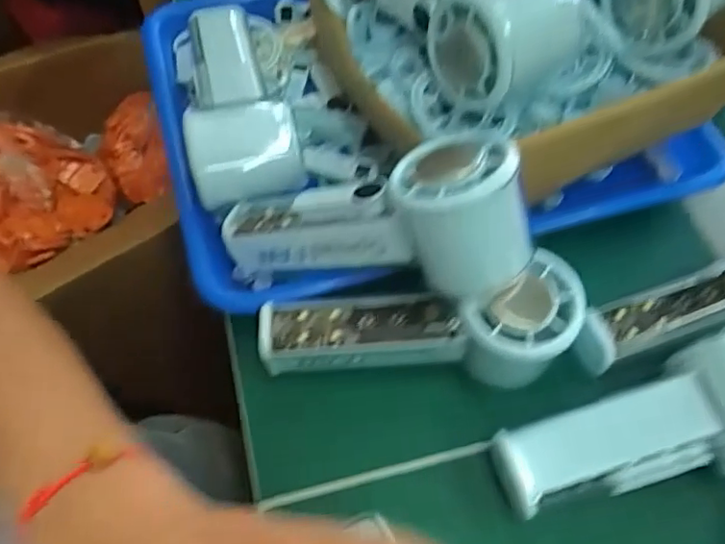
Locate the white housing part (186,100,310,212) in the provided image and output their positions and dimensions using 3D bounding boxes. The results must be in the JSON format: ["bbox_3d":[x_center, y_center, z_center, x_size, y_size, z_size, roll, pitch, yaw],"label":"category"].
[{"bbox_3d":[-0.065,-0.063,0.325,0.060,0.035,0.045,-6,61,-7],"label":"white housing part"}]

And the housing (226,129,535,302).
[{"bbox_3d":[0.003,-0.025,0.289,0.155,0.060,0.057,-3,56,28],"label":"housing"}]

